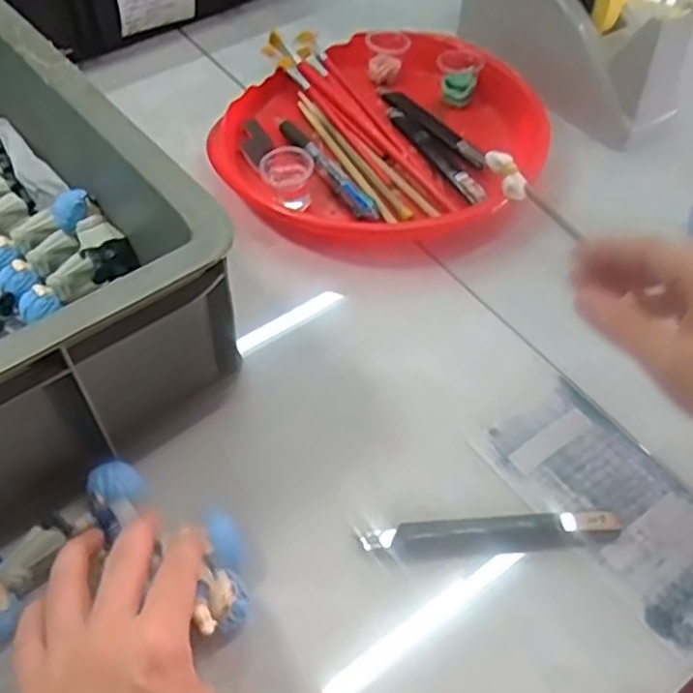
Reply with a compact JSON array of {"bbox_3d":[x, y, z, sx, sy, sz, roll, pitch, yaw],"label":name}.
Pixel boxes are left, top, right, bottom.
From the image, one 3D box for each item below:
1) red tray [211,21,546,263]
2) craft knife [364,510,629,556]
[{"bbox_3d":[0.029,-0.168,0.568,0.244,0.036,0.243,22,56,15],"label":"red tray"},{"bbox_3d":[0.077,0.099,0.383,0.133,0.010,0.020,-6,53,-5],"label":"craft knife"}]

